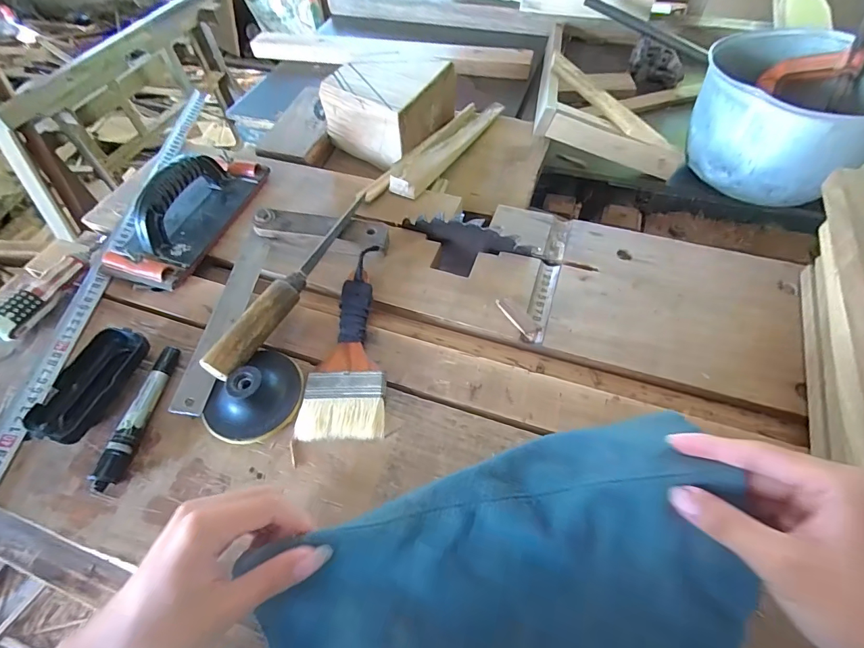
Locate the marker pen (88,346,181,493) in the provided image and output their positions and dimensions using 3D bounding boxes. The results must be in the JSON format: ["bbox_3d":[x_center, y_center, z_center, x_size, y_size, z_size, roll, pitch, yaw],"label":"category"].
[{"bbox_3d":[-0.260,0.079,0.375,0.015,0.019,0.129,2,56,5],"label":"marker pen"}]

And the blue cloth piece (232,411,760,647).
[{"bbox_3d":[0.045,0.183,0.268,0.299,0.043,0.173,-18,80,1],"label":"blue cloth piece"}]

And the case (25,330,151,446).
[{"bbox_3d":[-0.311,0.056,0.391,0.048,0.026,0.108,15,58,13],"label":"case"}]

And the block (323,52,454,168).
[{"bbox_3d":[-0.059,-0.318,0.615,0.139,0.096,0.146,30,62,21],"label":"block"}]

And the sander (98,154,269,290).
[{"bbox_3d":[-0.312,-0.151,0.503,0.123,0.067,0.210,13,57,12],"label":"sander"}]

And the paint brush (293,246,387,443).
[{"bbox_3d":[-0.081,0.014,0.405,0.073,0.023,0.188,-3,56,2],"label":"paint brush"}]

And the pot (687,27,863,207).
[{"bbox_3d":[0.482,-0.284,0.583,0.204,0.135,0.220,-2,56,2],"label":"pot"}]

